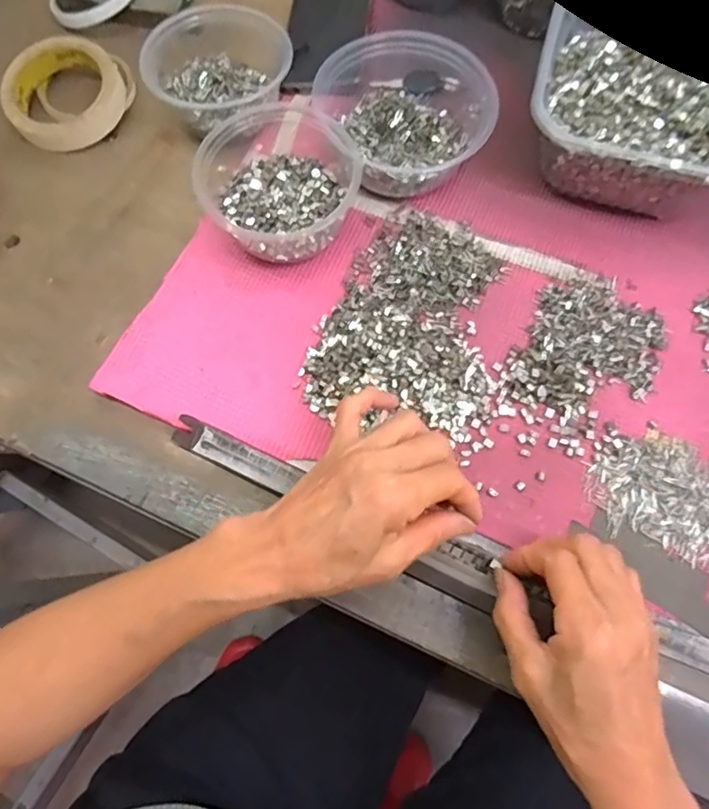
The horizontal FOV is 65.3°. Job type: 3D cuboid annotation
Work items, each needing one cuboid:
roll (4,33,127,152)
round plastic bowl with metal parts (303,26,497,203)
[{"bbox_3d":[-0.250,-0.269,0.480,0.095,0.033,0.094,0,70,0],"label":"roll"},{"bbox_3d":[0.037,-0.236,0.445,0.129,0.059,0.139,0,70,0],"label":"round plastic bowl with metal parts"}]

